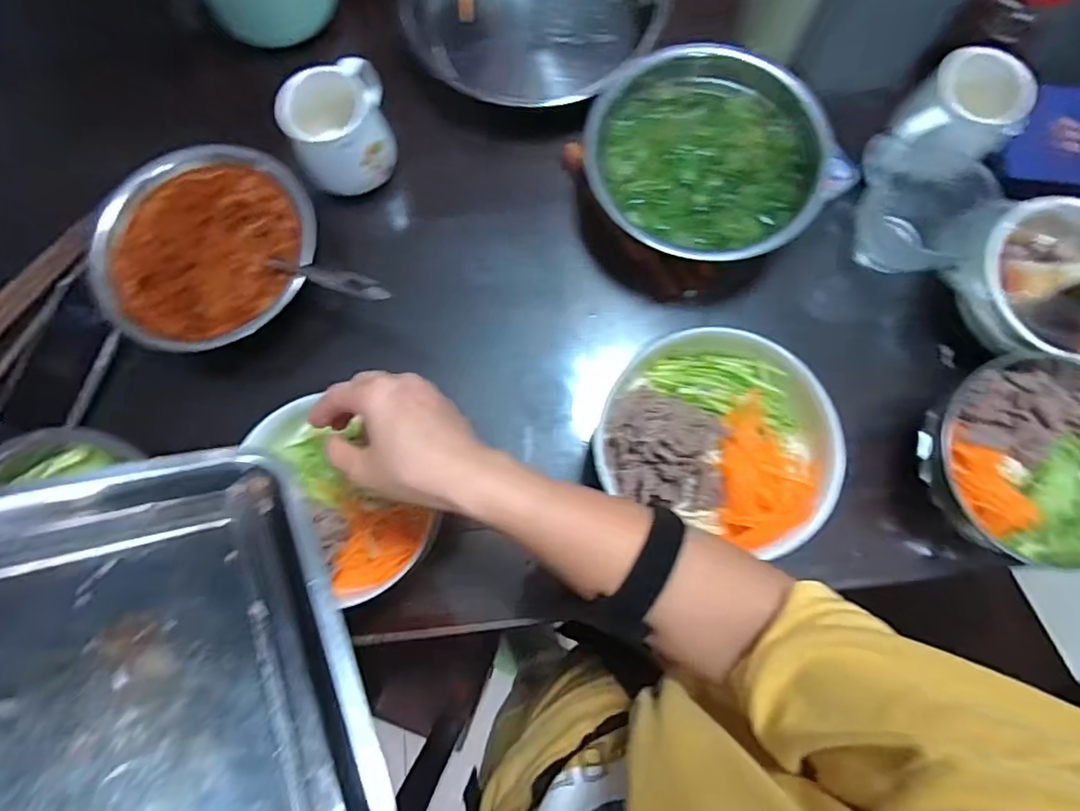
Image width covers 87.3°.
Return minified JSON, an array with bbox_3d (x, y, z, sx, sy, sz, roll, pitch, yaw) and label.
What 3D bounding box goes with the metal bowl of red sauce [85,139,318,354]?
[{"bbox_3d":[-0.319,-0.149,0.546,0.199,0.076,0.198,0,79,1],"label":"metal bowl of red sauce"}]

